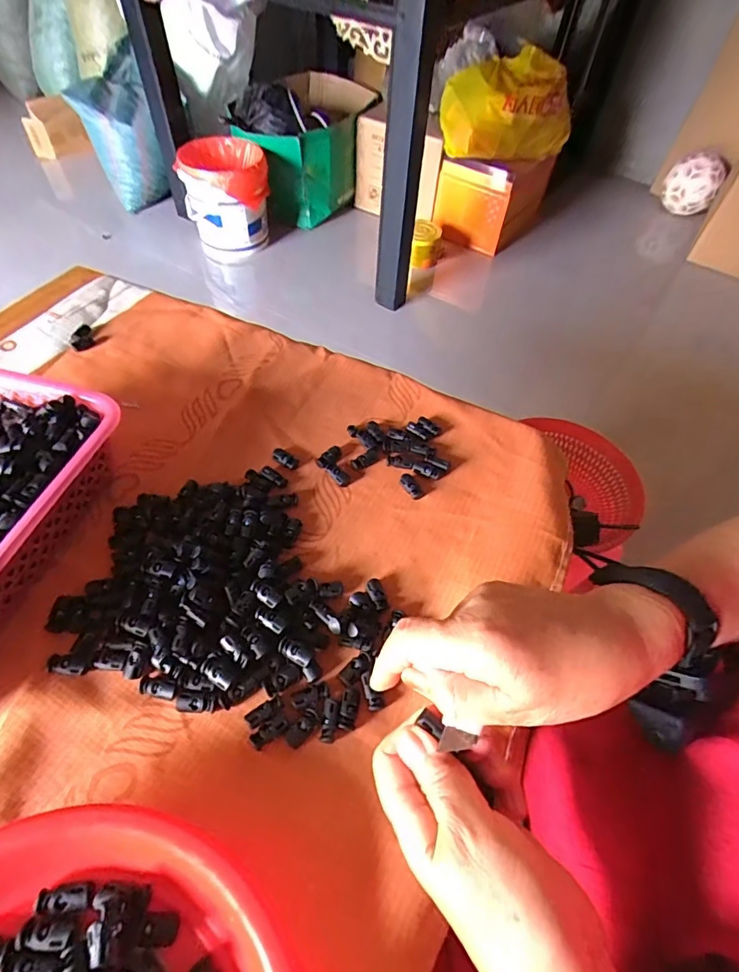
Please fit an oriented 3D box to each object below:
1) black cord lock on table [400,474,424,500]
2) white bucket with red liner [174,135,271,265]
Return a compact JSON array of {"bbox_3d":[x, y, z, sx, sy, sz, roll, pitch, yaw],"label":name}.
[{"bbox_3d":[0.041,0.001,0.460,0.014,0.008,0.029,-23,58,-20],"label":"black cord lock on table"},{"bbox_3d":[-0.449,-0.903,1.518,0.249,0.290,0.225,-6,55,-8],"label":"white bucket with red liner"}]

